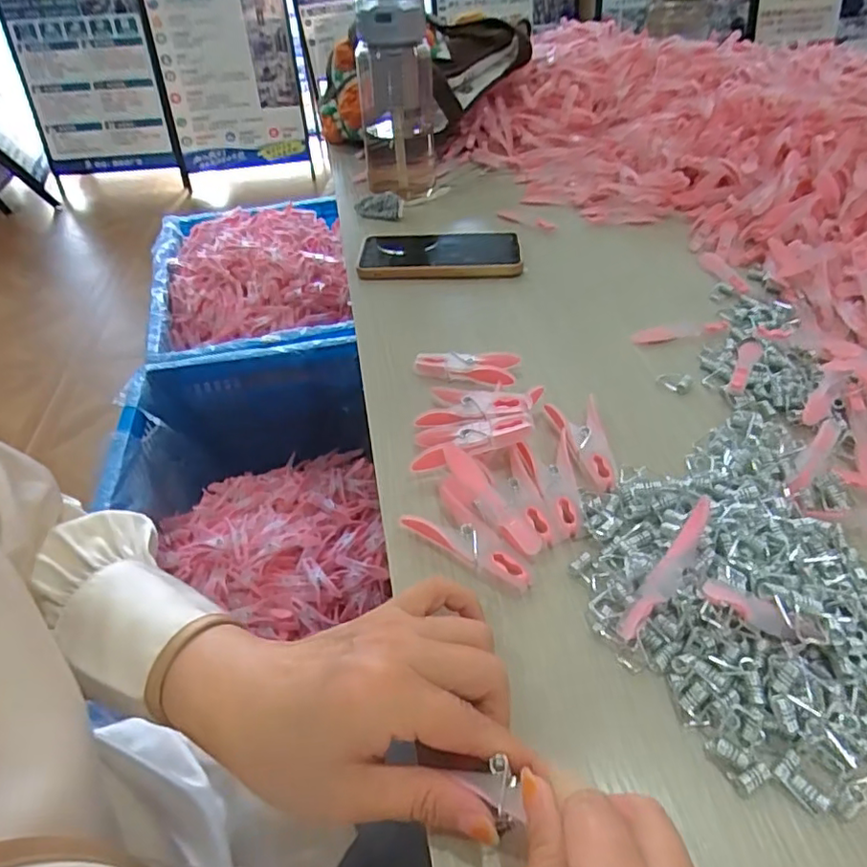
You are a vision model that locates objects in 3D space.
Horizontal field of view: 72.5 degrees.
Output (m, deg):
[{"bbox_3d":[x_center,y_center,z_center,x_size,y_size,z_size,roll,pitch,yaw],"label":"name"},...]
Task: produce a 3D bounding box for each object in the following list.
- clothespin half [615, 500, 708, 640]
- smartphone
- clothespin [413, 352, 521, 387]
[{"bbox_3d":[0.114,0.066,0.287,0.012,0.006,0.077,31,83,34],"label":"clothespin half"},{"bbox_3d":[0.005,-0.177,0.589,0.161,0.019,0.078,1,43,4],"label":"smartphone"},{"bbox_3d":[0.023,-0.050,0.447,0.077,0.013,0.031,6,44,10],"label":"clothespin"}]

